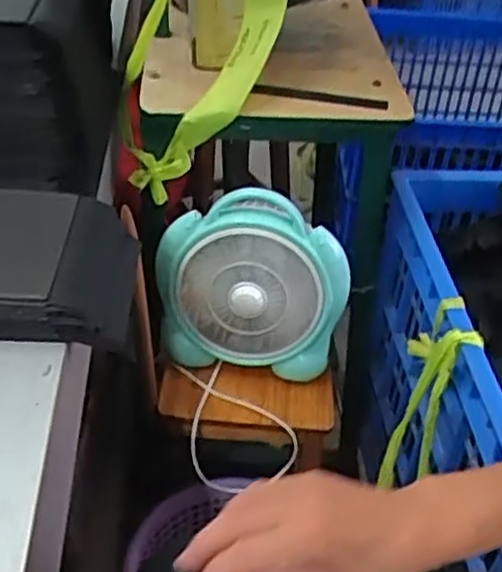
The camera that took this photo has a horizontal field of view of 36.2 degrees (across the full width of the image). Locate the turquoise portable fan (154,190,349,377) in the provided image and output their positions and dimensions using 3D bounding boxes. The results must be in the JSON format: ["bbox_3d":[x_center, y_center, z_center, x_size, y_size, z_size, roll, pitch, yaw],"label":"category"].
[{"bbox_3d":[0.003,-0.007,0.996,0.240,0.246,0.084,9,25,3],"label":"turquoise portable fan"}]

